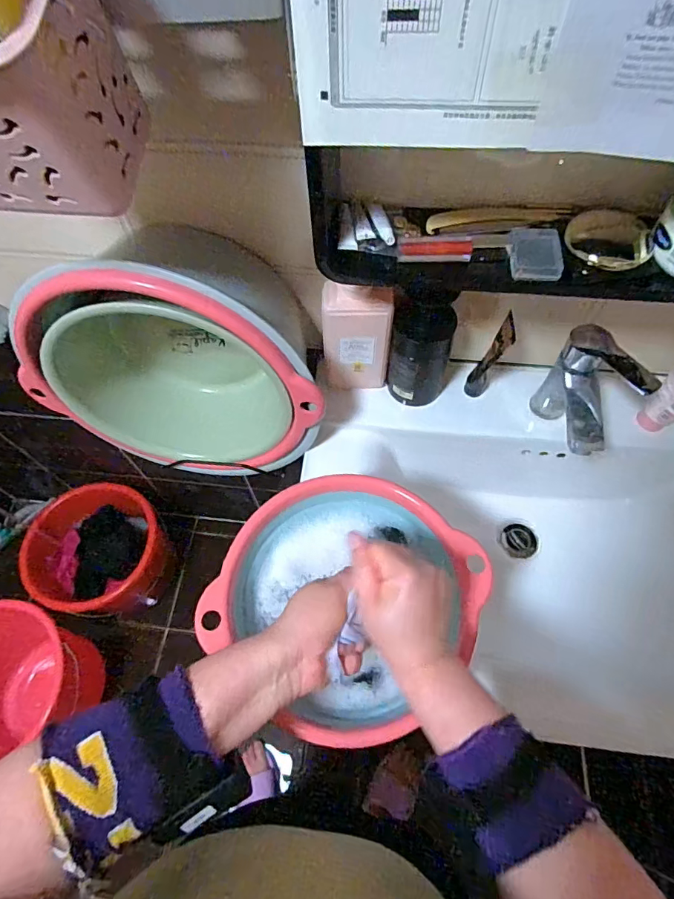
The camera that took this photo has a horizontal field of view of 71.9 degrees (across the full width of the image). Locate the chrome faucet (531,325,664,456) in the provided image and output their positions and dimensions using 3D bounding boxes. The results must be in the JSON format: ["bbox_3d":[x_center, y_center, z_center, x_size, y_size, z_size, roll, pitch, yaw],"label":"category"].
[{"bbox_3d":[0.312,-0.058,0.596,0.106,0.159,0.130,-19,63,-11],"label":"chrome faucet"}]

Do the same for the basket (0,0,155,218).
[{"bbox_3d":[-0.219,-0.211,0.283,0.167,0.117,0.116,3,61,4],"label":"basket"}]

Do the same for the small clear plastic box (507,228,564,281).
[{"bbox_3d":[0.191,-0.190,0.450,0.046,0.017,0.059,3,61,4],"label":"small clear plastic box"}]

